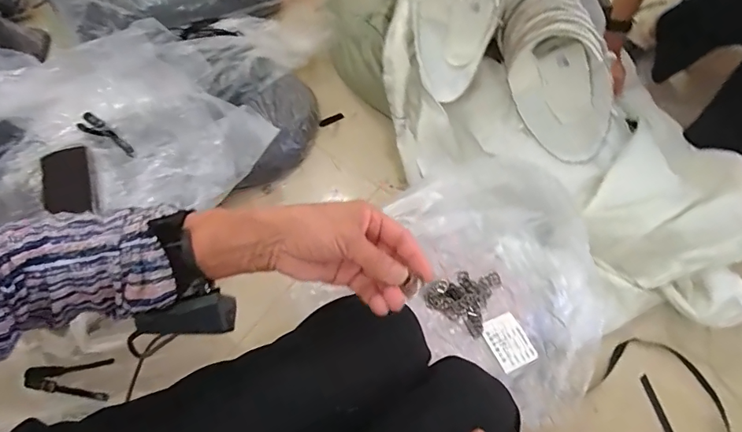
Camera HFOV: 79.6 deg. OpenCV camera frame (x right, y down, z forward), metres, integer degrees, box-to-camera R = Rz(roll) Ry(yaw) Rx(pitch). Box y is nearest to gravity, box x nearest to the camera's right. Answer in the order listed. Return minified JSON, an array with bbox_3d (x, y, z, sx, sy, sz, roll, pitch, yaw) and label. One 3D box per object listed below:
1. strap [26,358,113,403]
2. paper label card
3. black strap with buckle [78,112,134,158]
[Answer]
[{"bbox_3d":[-0.489,0.258,0.727,0.150,0.022,0.061,8,63,2],"label":"strap"},{"bbox_3d":[0.196,0.179,0.635,0.056,0.004,0.074,-21,58,-11],"label":"paper label card"},{"bbox_3d":[-0.470,-0.144,0.801,0.129,0.011,0.034,31,77,9],"label":"black strap with buckle"}]

